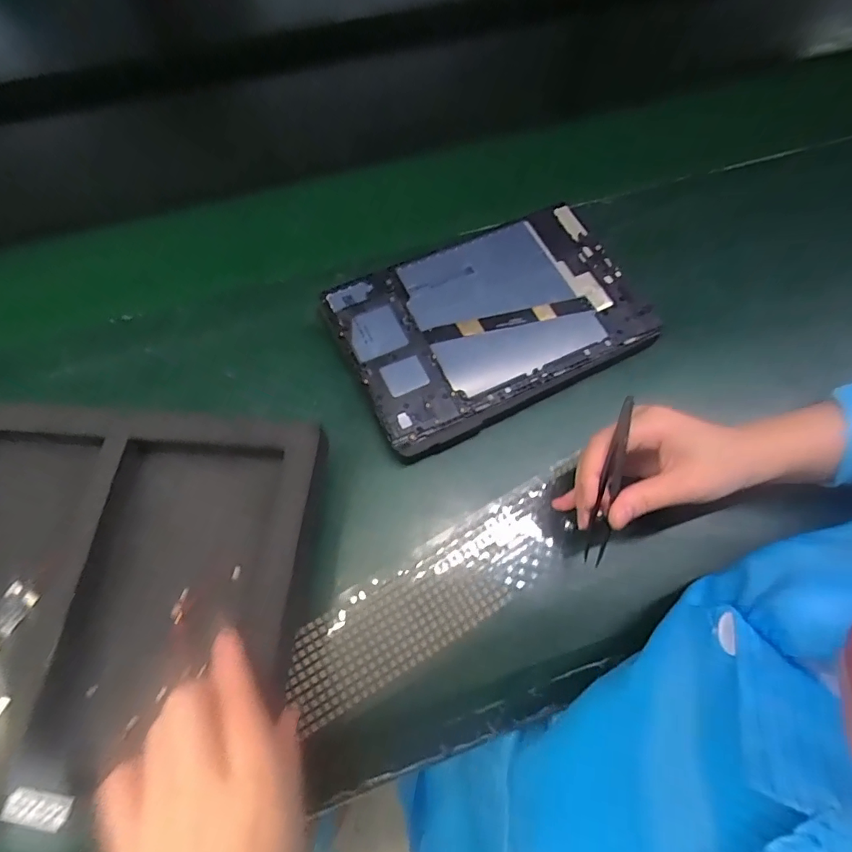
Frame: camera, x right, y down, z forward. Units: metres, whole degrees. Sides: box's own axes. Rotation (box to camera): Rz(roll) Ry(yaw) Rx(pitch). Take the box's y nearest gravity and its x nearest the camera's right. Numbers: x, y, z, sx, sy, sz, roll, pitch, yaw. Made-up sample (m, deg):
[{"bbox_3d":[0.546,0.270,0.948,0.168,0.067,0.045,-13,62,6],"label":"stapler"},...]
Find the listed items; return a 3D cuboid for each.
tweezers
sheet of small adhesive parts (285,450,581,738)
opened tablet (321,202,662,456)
[{"bbox_3d":[0.120,0.036,0.315,0.016,0.116,0.017,6,22,-1],"label":"tweezers"},{"bbox_3d":[0.015,0.107,0.332,0.233,0.010,0.063,-28,71,-12],"label":"sheet of small adhesive parts"},{"bbox_3d":[0.052,-0.089,0.390,0.232,0.011,0.153,-24,70,-11],"label":"opened tablet"}]

